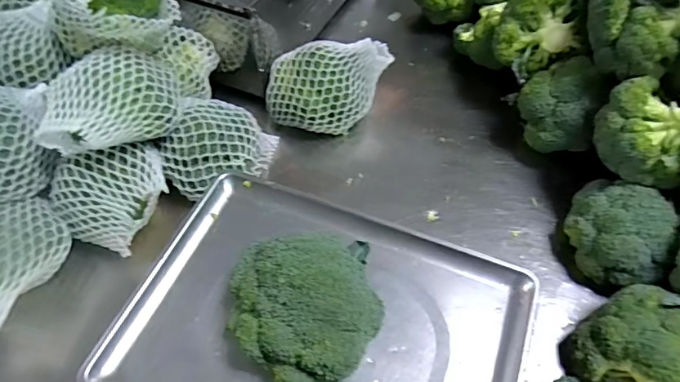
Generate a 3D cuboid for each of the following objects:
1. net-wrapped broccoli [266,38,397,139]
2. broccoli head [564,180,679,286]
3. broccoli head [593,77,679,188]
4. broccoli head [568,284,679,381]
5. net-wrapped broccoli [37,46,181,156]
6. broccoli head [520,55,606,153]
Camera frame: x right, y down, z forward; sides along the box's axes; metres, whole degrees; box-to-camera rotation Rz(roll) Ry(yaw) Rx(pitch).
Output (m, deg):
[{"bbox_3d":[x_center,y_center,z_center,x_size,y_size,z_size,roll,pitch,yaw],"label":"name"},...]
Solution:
[{"bbox_3d":[-0.019,-0.143,0.671,0.169,0.109,0.099,5,56,4],"label":"net-wrapped broccoli"},{"bbox_3d":[0.314,0.050,0.540,0.114,0.100,0.096,37,63,23],"label":"broccoli head"},{"bbox_3d":[0.343,-0.066,0.522,0.092,0.069,0.099,4,55,4],"label":"broccoli head"},{"bbox_3d":[0.302,0.152,0.468,0.123,0.097,0.097,15,57,10],"label":"broccoli head"},{"bbox_3d":[-0.261,-0.094,0.542,0.099,0.088,0.161,33,62,21],"label":"net-wrapped broccoli"},{"bbox_3d":[0.281,-0.101,0.633,0.086,0.126,0.095,-2,55,-1],"label":"broccoli head"}]

